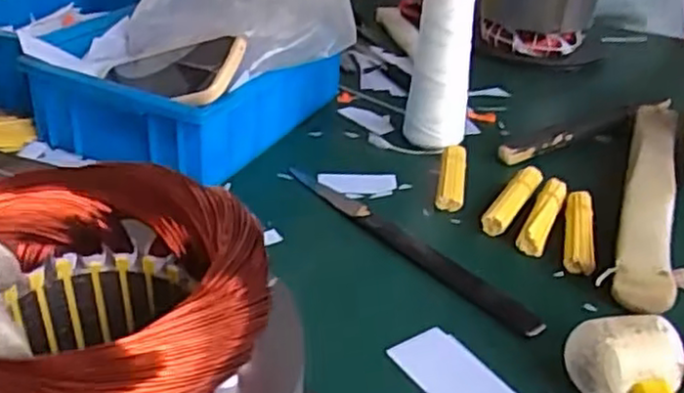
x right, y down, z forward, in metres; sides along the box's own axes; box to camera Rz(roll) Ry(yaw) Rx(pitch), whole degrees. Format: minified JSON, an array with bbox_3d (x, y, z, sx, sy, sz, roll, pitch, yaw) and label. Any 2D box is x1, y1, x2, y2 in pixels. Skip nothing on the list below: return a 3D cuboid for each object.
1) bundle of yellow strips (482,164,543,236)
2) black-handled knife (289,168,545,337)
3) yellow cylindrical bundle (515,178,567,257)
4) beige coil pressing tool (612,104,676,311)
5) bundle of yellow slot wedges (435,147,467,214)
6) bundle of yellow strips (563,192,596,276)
[{"bbox_3d":[0.147,0.004,0.602,0.022,0.023,0.094,21,36,26],"label":"bundle of yellow strips"},{"bbox_3d":[0.047,0.033,0.556,0.024,0.005,0.266,-23,40,-36],"label":"black-handled knife"},{"bbox_3d":[0.167,0.016,0.585,0.020,0.024,0.096,17,34,21],"label":"yellow cylindrical bundle"},{"bbox_3d":[0.272,-0.010,0.623,0.042,0.038,0.364,14,33,17],"label":"beige coil pressing tool"},{"bbox_3d":[0.099,-0.017,0.633,0.024,0.015,0.100,8,32,8],"label":"bundle of yellow slot wedges"},{"bbox_3d":[0.191,0.028,0.562,0.024,0.020,0.094,11,32,12],"label":"bundle of yellow strips"}]

